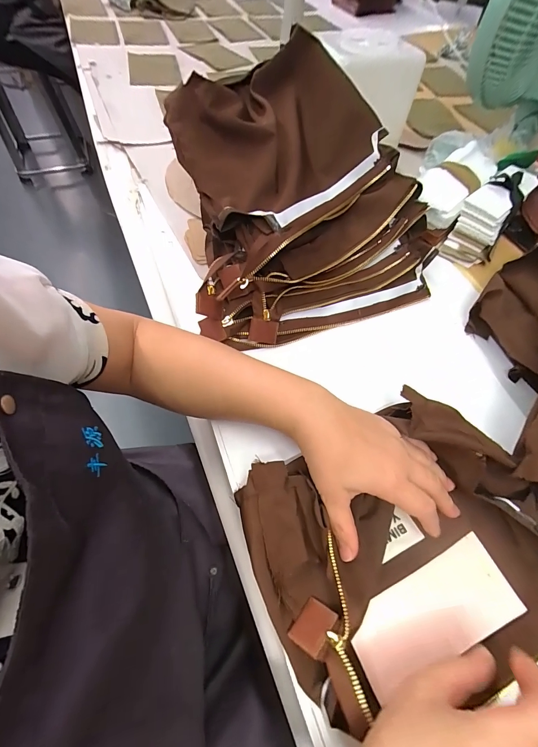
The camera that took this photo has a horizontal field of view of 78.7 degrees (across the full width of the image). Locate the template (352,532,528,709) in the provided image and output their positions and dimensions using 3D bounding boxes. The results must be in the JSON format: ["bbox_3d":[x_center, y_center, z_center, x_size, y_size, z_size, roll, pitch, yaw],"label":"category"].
[{"bbox_3d":[0.139,0.200,0.275,0.146,0.008,0.061,-21,64,-14],"label":"template"}]

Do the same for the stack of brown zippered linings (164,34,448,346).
[{"bbox_3d":[0.036,-0.229,0.414,0.323,0.161,0.316,-18,63,-14],"label":"stack of brown zippered linings"}]

